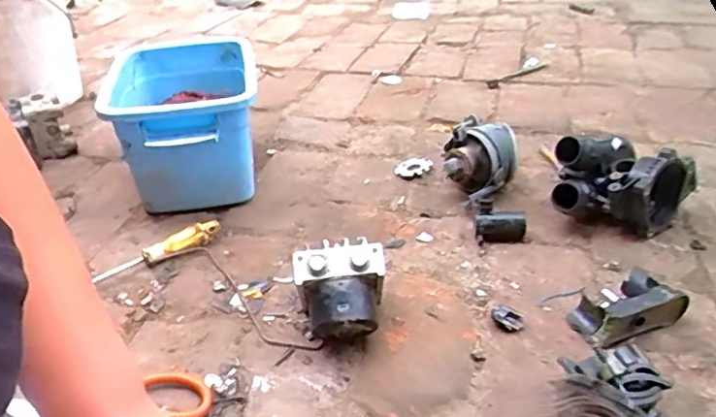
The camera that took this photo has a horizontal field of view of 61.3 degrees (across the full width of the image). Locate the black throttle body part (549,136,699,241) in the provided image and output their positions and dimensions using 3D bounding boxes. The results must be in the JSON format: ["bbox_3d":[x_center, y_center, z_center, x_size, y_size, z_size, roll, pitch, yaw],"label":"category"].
[{"bbox_3d":[0.321,-0.032,0.738,0.159,0.098,0.103,3,34,8],"label":"black throttle body part"}]

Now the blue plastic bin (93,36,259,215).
[{"bbox_3d":[-0.245,-0.123,0.877,0.195,0.158,0.293,-9,32,-9],"label":"blue plastic bin"}]

